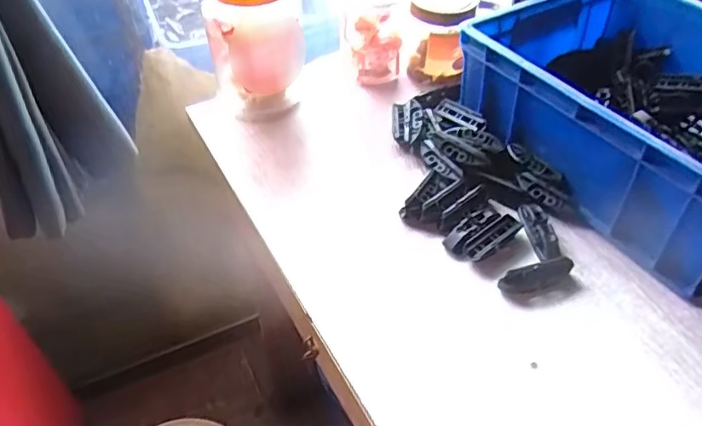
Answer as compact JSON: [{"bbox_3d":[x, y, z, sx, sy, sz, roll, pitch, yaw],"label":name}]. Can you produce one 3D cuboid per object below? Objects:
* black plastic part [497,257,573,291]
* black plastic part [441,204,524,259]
[{"bbox_3d":[0.166,0.058,0.506,0.068,0.021,0.019,-17,47,-15],"label":"black plastic part"},{"bbox_3d":[0.128,0.020,0.545,0.071,0.020,0.039,-30,52,-26],"label":"black plastic part"}]

